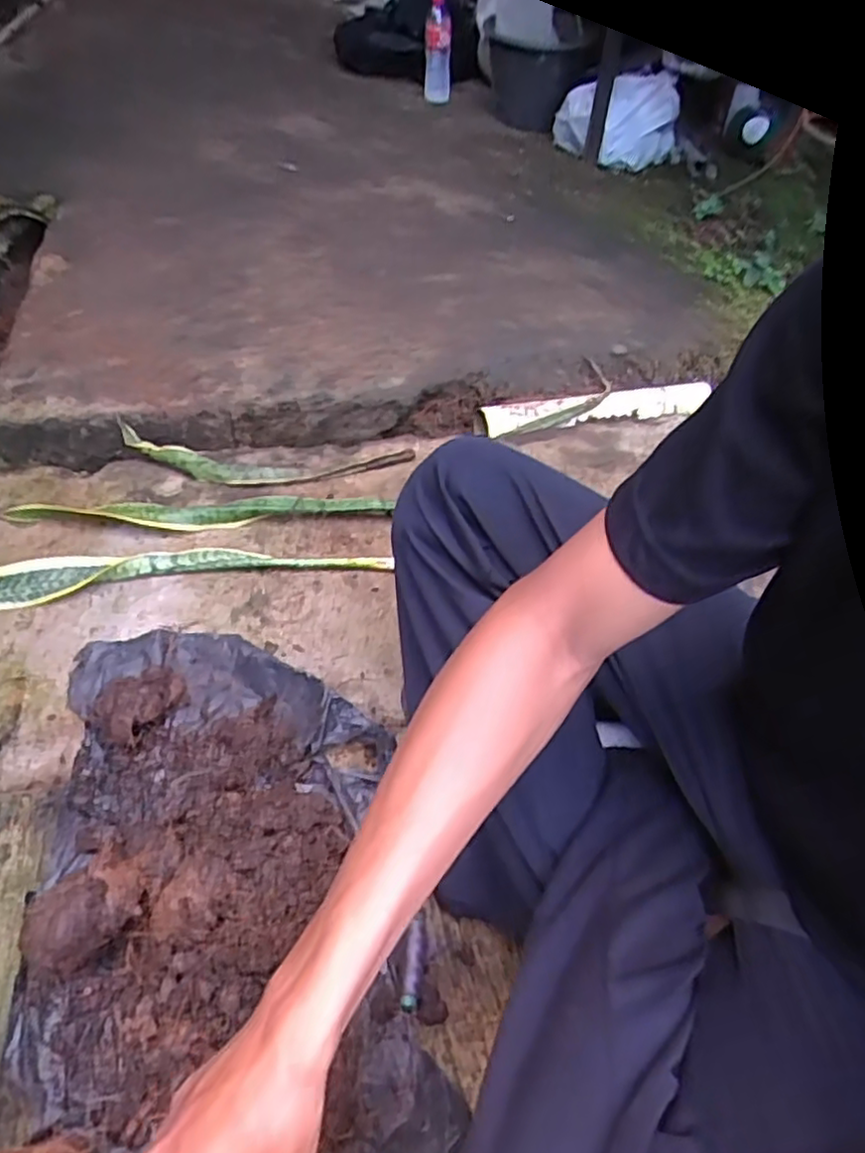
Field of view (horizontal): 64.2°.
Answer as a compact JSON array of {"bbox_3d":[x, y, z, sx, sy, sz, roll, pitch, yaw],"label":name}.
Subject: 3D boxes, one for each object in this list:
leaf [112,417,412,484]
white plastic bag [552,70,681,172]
[{"bbox_3d":[-0.225,-0.155,0.902,0.387,0.027,0.082,5,51,0],"label":"leaf"},{"bbox_3d":[0.375,-0.938,1.408,0.242,0.143,0.099,12,50,8],"label":"white plastic bag"}]

